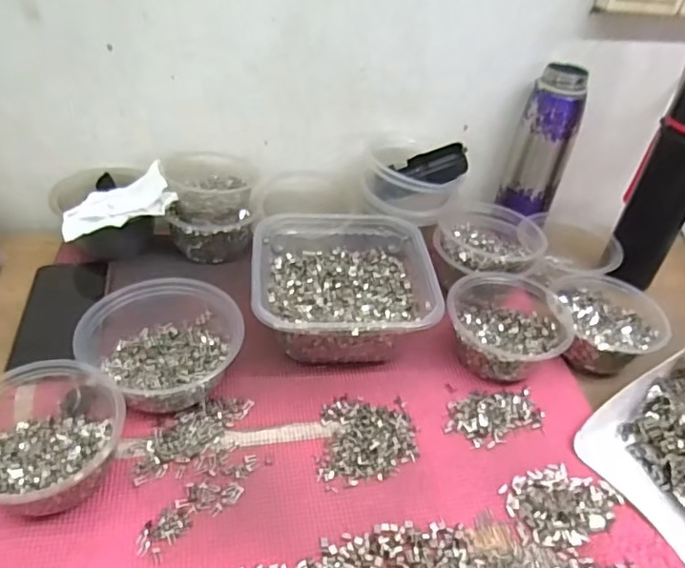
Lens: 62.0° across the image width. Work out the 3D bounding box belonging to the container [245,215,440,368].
[{"bbox_3d":[-0.002,0.003,0.575,0.171,0.066,0.170,-1,40,-8],"label":"container"}]

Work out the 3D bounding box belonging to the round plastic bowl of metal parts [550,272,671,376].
[{"bbox_3d":[0.275,0.038,0.595,0.095,0.047,0.120,6,40,1],"label":"round plastic bowl of metal parts"}]

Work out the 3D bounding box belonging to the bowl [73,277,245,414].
[{"bbox_3d":[-0.158,0.053,0.505,0.133,0.069,0.115,-23,48,-29],"label":"bowl"}]

